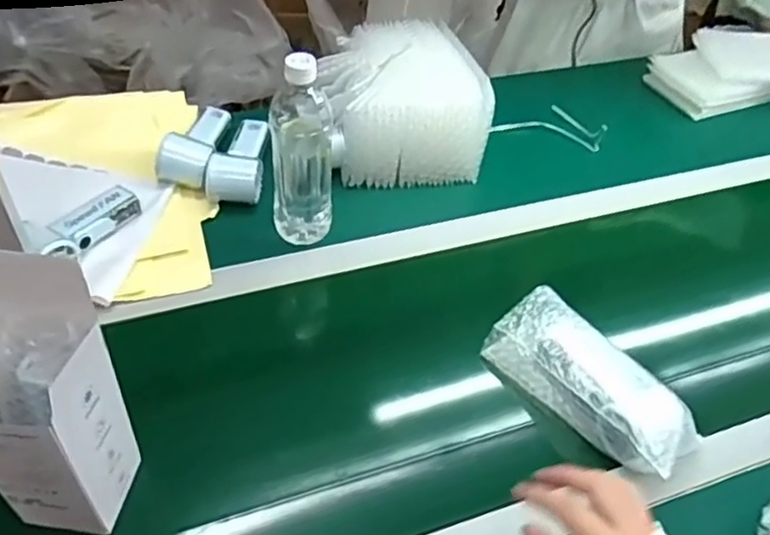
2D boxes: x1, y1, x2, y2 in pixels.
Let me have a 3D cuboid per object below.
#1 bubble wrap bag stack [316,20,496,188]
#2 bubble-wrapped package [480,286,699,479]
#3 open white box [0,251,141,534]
[{"bbox_3d":[0.017,-0.228,0.894,0.200,0.131,0.204,-4,48,-10],"label":"bubble wrap bag stack"},{"bbox_3d":[0.195,0.113,0.656,0.076,0.069,0.206,-28,56,-28],"label":"bubble-wrapped package"},{"bbox_3d":[-0.245,0.098,0.493,0.080,0.207,0.098,10,47,3],"label":"open white box"}]

